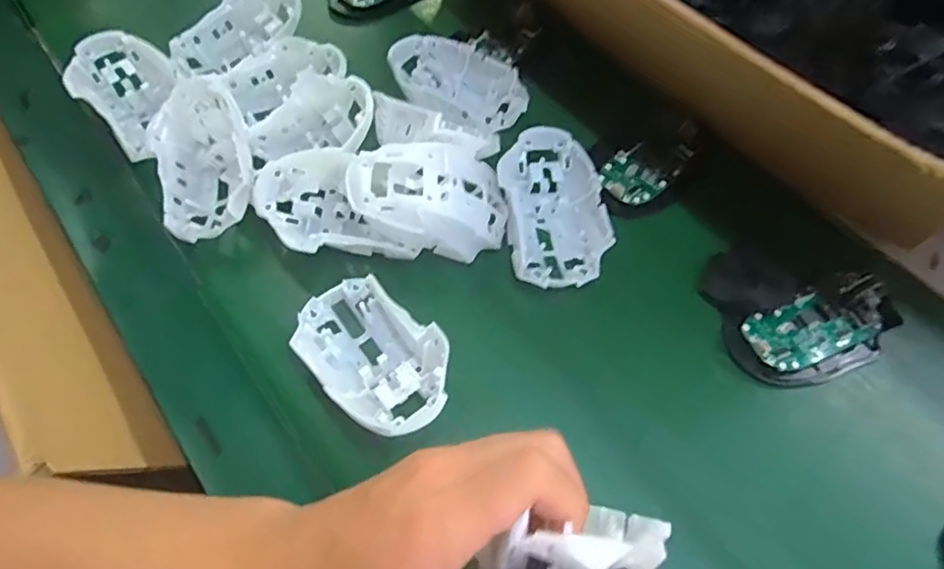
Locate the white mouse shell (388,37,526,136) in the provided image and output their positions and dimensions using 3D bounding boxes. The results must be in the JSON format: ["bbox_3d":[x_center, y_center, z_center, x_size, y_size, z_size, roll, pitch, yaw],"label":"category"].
[{"bbox_3d":[-0.011,-0.156,0.473,0.110,0.029,0.070,19,60,11],"label":"white mouse shell"}]

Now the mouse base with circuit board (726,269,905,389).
[{"bbox_3d":[0.223,0.029,0.383,0.108,0.026,0.057,-18,60,-11],"label":"mouse base with circuit board"}]

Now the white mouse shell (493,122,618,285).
[{"bbox_3d":[0.055,-0.050,0.414,0.065,0.032,0.112,-5,72,-7],"label":"white mouse shell"}]

